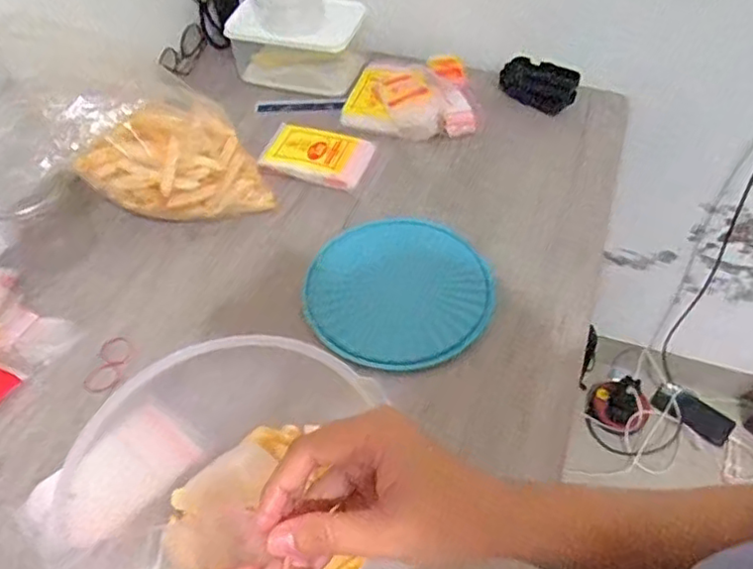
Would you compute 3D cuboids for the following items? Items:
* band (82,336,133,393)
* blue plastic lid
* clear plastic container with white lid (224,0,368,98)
[{"bbox_3d":[-0.284,0.085,0.669,0.039,0.005,0.066,8,52,9],"label":"band"},{"bbox_3d":[0.026,0.003,0.690,0.198,0.021,0.188,-1,51,2],"label":"blue plastic lid"},{"bbox_3d":[-0.116,-0.372,0.955,0.195,0.111,0.108,10,52,11],"label":"clear plastic container with white lid"}]

